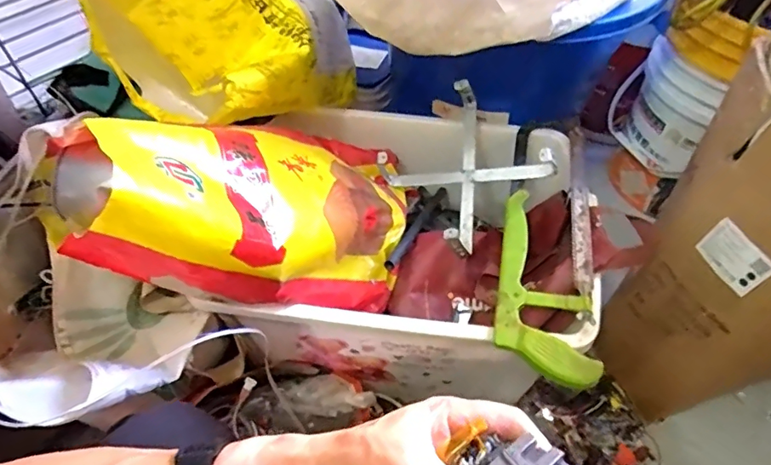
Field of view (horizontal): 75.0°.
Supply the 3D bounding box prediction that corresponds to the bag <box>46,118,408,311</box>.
[{"bbox_3d":[-0.131,-0.014,0.625,0.207,0.159,0.466,40,22,27],"label":"bag"}]

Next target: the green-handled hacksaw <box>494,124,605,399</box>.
[{"bbox_3d":[0.213,0.004,0.658,0.110,0.035,0.407,10,52,8],"label":"green-handled hacksaw"}]

